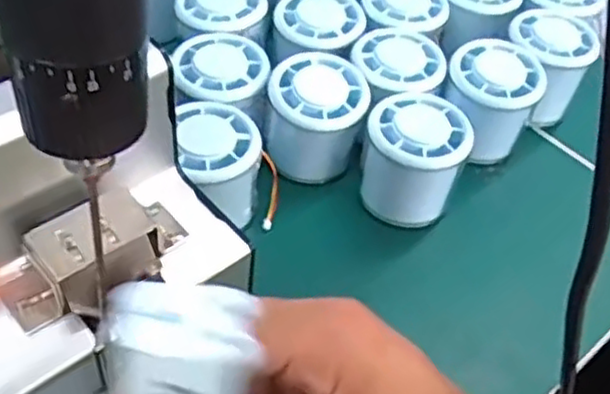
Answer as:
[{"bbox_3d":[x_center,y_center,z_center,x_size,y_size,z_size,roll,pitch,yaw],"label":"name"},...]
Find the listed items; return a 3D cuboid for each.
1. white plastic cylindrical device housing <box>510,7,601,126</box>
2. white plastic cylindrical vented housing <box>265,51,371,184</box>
[{"bbox_3d":[0.158,-0.087,0.474,0.054,0.053,0.062,22,51,12],"label":"white plastic cylindrical device housing"},{"bbox_3d":[0.006,-0.047,0.420,0.054,0.050,0.056,3,49,-4],"label":"white plastic cylindrical vented housing"}]

